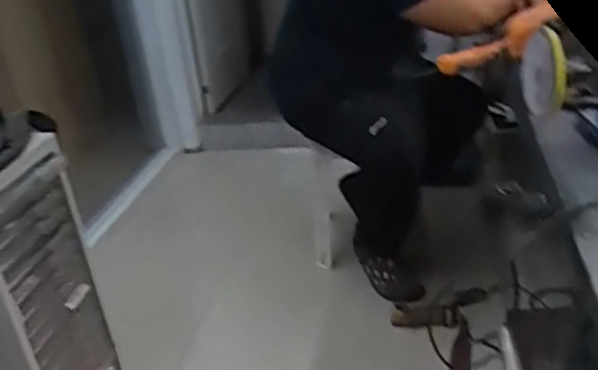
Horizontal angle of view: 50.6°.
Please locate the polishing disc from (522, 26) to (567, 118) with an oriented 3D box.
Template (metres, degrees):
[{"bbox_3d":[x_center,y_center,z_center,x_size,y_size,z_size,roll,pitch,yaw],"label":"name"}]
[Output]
[{"bbox_3d":[0.324,-0.146,0.829,0.025,0.110,0.123,-5,26,3],"label":"polishing disc"}]

